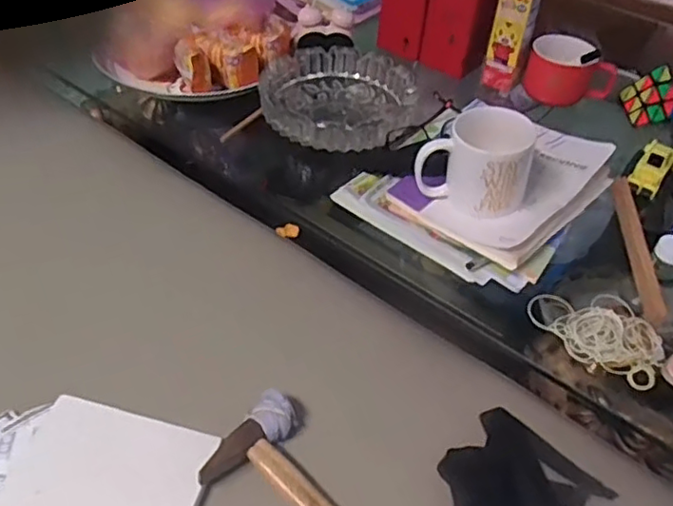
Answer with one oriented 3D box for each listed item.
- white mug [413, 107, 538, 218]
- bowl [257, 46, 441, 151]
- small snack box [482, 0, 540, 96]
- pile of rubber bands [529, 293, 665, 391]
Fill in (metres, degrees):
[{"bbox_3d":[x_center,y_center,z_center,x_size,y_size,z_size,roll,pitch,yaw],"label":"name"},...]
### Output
[{"bbox_3d":[0.165,-0.108,0.733,0.121,0.096,0.079,23,47,18],"label":"white mug"},{"bbox_3d":[0.001,-0.215,0.899,0.213,0.063,0.220,2,44,-2],"label":"bowl"},{"bbox_3d":[0.272,-0.348,0.962,0.059,0.193,0.038,33,50,26],"label":"small snack box"},{"bbox_3d":[0.283,0.075,0.657,0.108,0.026,0.137,-27,52,-28],"label":"pile of rubber bands"}]

